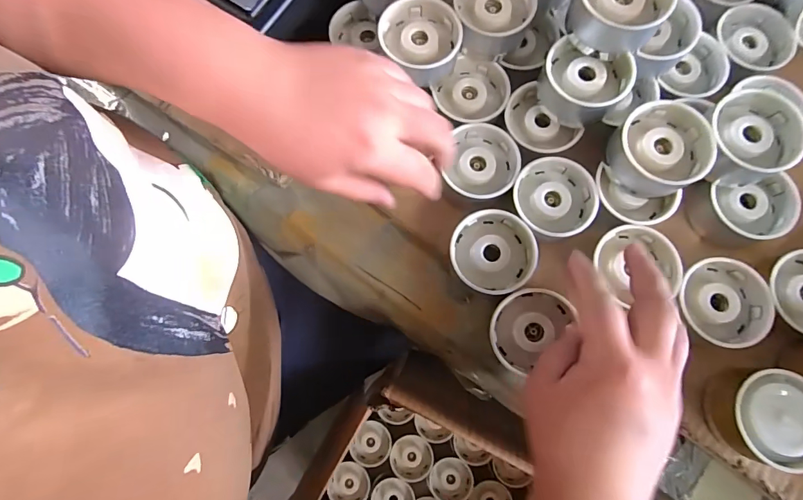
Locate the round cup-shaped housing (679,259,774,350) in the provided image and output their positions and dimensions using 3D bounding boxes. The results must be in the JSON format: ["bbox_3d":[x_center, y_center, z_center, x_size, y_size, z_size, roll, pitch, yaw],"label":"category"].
[{"bbox_3d":[0.251,0.039,0.316,0.066,0.030,0.058,27,80,7],"label":"round cup-shaped housing"}]

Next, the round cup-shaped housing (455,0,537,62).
[{"bbox_3d":[0.077,-0.198,0.336,0.064,0.035,0.065,0,78,1],"label":"round cup-shaped housing"}]

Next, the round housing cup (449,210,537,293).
[{"bbox_3d":[0.074,0.004,0.327,0.067,0.033,0.066,0,78,1],"label":"round housing cup"}]

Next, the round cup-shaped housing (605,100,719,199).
[{"bbox_3d":[0.200,-0.076,0.312,0.062,0.040,0.064,0,78,1],"label":"round cup-shaped housing"}]

